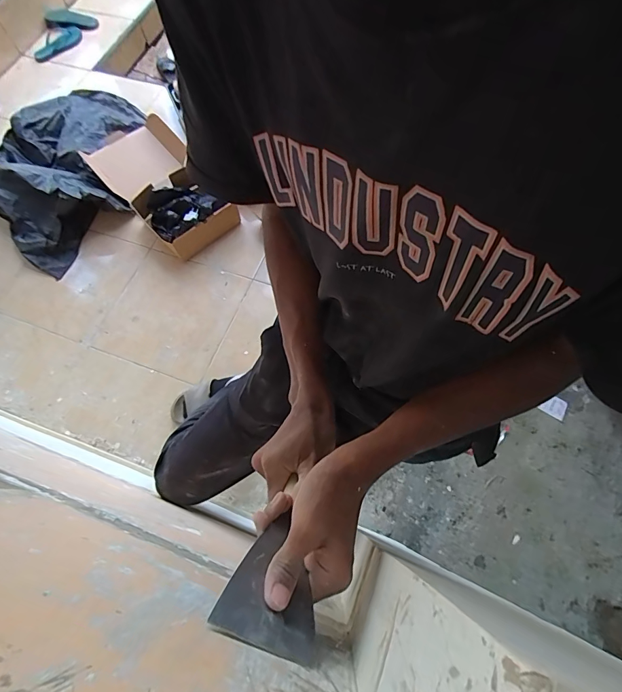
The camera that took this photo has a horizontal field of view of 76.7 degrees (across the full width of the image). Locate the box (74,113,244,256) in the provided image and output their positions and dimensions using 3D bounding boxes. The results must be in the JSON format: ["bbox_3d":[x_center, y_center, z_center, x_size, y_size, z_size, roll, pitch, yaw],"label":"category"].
[{"bbox_3d":[-0.556,-0.620,1.460,0.331,0.103,0.668,-39,70,-13],"label":"box"}]

